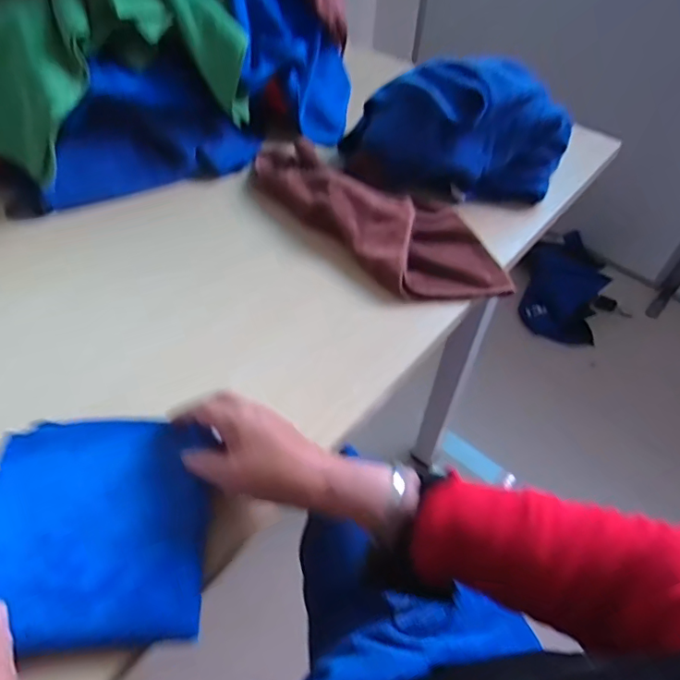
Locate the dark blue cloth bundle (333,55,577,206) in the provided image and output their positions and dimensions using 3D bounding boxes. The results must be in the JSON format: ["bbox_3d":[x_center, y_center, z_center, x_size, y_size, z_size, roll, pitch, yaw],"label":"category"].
[{"bbox_3d":[0.159,-0.283,0.707,0.288,0.123,0.149,-3,50,-6],"label":"dark blue cloth bundle"}]

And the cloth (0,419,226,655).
[{"bbox_3d":[-0.183,0.129,0.396,0.166,0.032,0.174,-2,48,-4],"label":"cloth"}]

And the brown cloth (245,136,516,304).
[{"bbox_3d":[0.038,-0.174,0.669,0.158,0.045,0.383,-32,59,-27],"label":"brown cloth"}]

